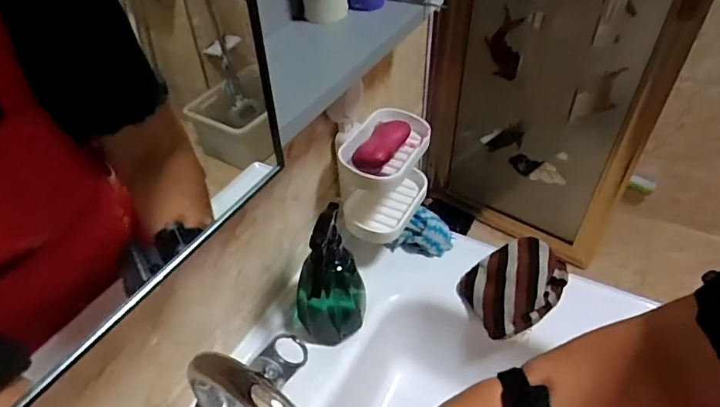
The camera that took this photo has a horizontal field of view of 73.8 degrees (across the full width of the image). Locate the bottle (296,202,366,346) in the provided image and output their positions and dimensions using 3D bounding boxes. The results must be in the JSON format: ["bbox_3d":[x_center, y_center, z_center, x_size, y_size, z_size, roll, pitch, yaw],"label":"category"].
[{"bbox_3d":[-0.037,0.095,0.566,0.084,0.179,0.090,-1,42,1],"label":"bottle"}]

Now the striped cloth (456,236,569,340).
[{"bbox_3d":[0.212,0.103,0.648,0.148,0.053,0.109,-27,48,-24],"label":"striped cloth"}]

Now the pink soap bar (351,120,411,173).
[{"bbox_3d":[0.027,-0.075,0.598,0.046,0.031,0.084,28,50,29],"label":"pink soap bar"}]

